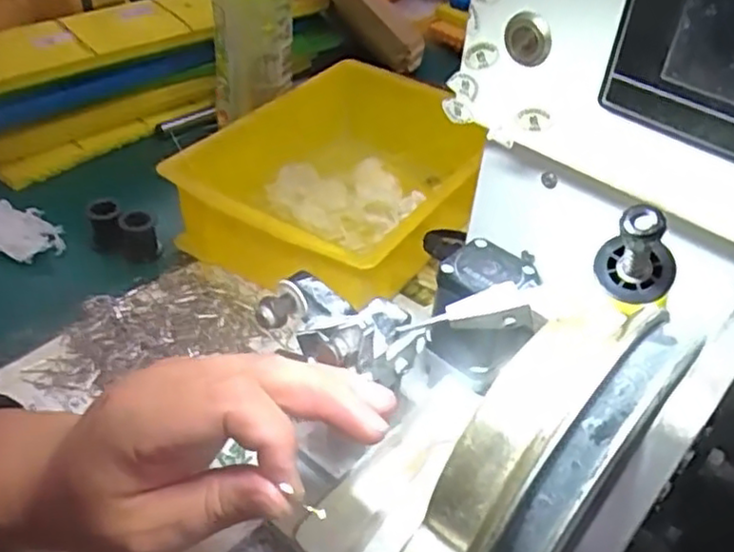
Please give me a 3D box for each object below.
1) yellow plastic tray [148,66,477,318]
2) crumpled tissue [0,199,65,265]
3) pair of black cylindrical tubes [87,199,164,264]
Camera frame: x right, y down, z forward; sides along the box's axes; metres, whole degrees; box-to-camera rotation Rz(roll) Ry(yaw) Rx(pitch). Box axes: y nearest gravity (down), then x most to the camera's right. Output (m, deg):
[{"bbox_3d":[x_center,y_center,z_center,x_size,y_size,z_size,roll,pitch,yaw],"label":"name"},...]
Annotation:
[{"bbox_3d":[-0.014,-0.072,0.542,0.175,0.076,0.228,25,45,21],"label":"yellow plastic tray"},{"bbox_3d":[-0.258,-0.033,0.527,0.065,0.024,0.043,30,47,25],"label":"crumpled tissue"},{"bbox_3d":[-0.181,-0.033,0.522,0.052,0.039,0.022,15,42,10],"label":"pair of black cylindrical tubes"}]

